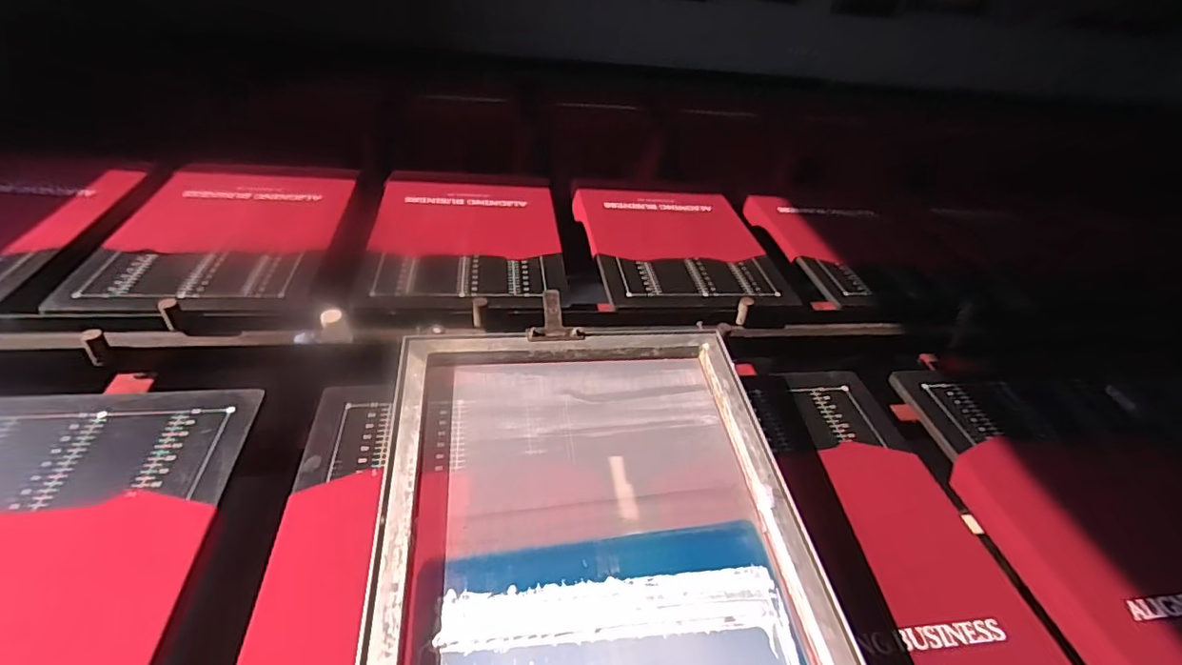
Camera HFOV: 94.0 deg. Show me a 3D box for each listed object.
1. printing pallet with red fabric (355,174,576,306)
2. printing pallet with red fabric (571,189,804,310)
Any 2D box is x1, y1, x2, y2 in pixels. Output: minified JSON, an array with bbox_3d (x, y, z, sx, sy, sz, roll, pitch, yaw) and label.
[{"bbox_3d":[-0.278,-0.245,1.250,0.399,0.022,0.606,-1,41,-10],"label":"printing pallet with red fabric"},{"bbox_3d":[0.199,-0.205,1.297,0.408,0.042,0.561,-2,41,-12],"label":"printing pallet with red fabric"}]

